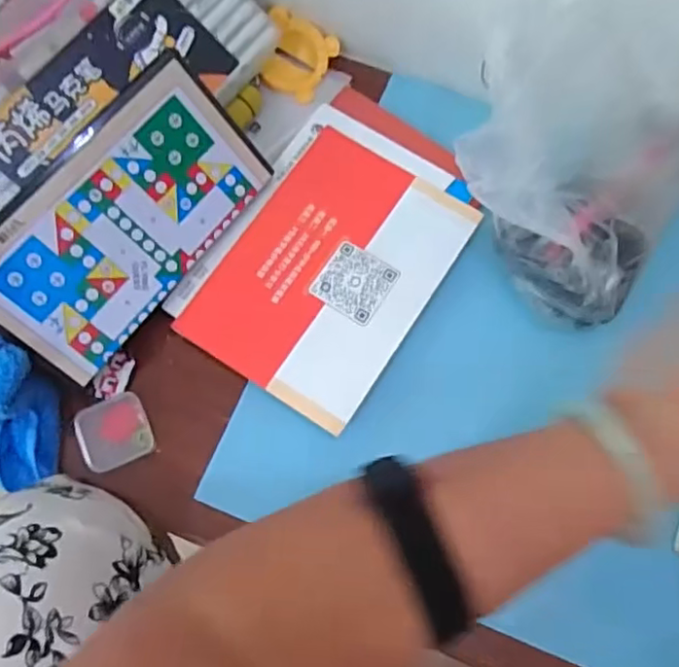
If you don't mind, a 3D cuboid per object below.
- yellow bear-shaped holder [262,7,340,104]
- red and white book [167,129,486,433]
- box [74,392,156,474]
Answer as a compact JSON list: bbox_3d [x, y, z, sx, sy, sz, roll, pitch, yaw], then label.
[{"bbox_3d":[-0.037,-0.226,0.516,0.055,0.034,0.053,25,76,7],"label":"yellow bear-shaped holder"},{"bbox_3d":[-0.005,-0.047,0.458,0.142,0.004,0.194,32,76,9],"label":"red and white book"},{"bbox_3d":[-0.155,0.067,0.433,0.046,0.013,0.047,-25,76,-7],"label":"box"}]

